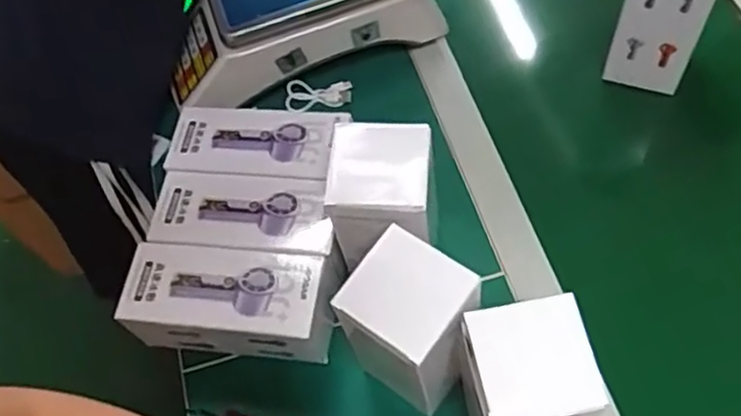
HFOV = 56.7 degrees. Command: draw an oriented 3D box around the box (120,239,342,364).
[{"bbox_3d":[-0.115,0.082,0.584,0.171,0.063,0.074,4,60,7],"label":"box"}]

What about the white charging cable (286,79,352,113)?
[{"bbox_3d":[-0.055,-0.121,0.721,0.069,0.027,0.022,-11,60,-2],"label":"white charging cable"}]

